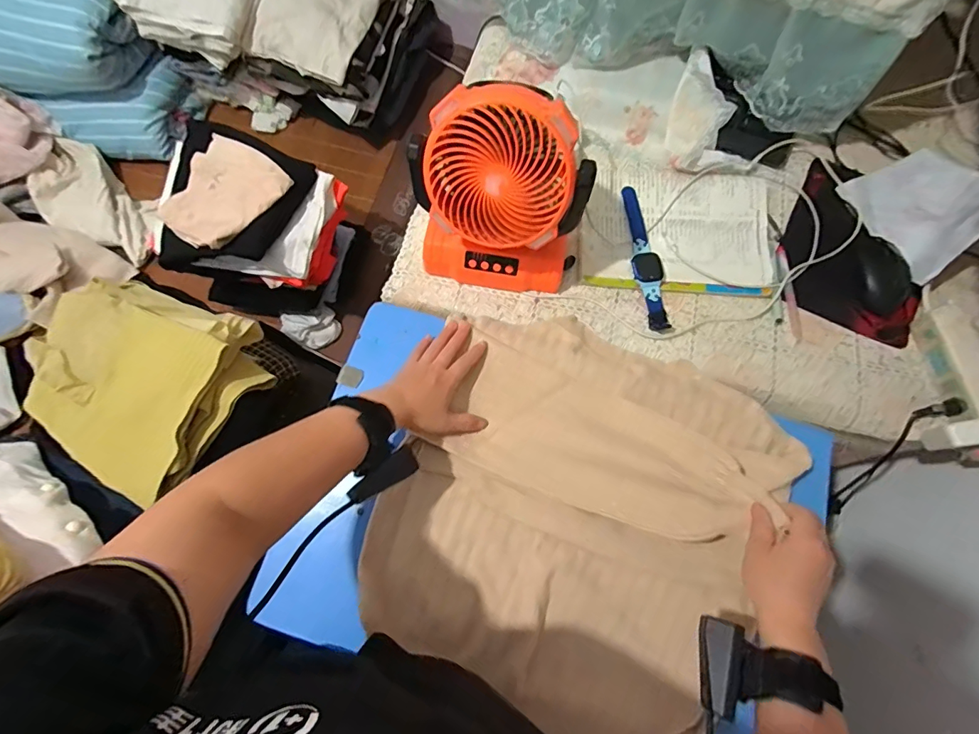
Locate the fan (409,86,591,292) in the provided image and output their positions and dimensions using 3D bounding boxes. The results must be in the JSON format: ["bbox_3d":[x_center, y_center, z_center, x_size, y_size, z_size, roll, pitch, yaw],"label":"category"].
[{"bbox_3d":[0.011,-0.190,0.526,0.191,0.221,0.110,18,73,5],"label":"fan"}]

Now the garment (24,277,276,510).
[{"bbox_3d":[-0.431,0.011,0.551,0.265,0.061,0.224,22,74,7],"label":"garment"}]

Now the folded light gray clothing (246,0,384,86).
[{"bbox_3d":[-0.331,-0.752,0.922,0.211,0.066,0.324,19,73,6],"label":"folded light gray clothing"}]

